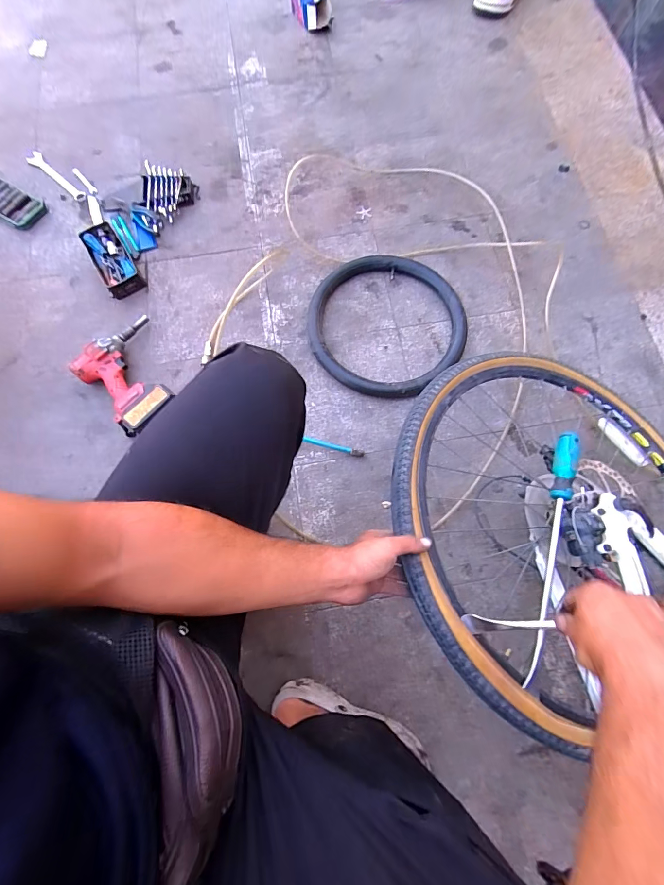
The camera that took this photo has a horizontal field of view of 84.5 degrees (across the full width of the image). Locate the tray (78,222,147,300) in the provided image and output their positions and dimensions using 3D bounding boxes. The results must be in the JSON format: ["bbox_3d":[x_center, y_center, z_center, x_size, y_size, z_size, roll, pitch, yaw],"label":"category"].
[{"bbox_3d":[-0.560,-0.463,0.936,0.087,0.043,0.213,-31,76,-8],"label":"tray"}]

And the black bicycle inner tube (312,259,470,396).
[{"bbox_3d":[0.137,-0.302,0.891,0.396,0.038,0.376,0,74,0],"label":"black bicycle inner tube"}]

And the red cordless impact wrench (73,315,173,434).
[{"bbox_3d":[-0.442,-0.157,0.834,0.200,0.076,0.251,-44,79,-11],"label":"red cordless impact wrench"}]

